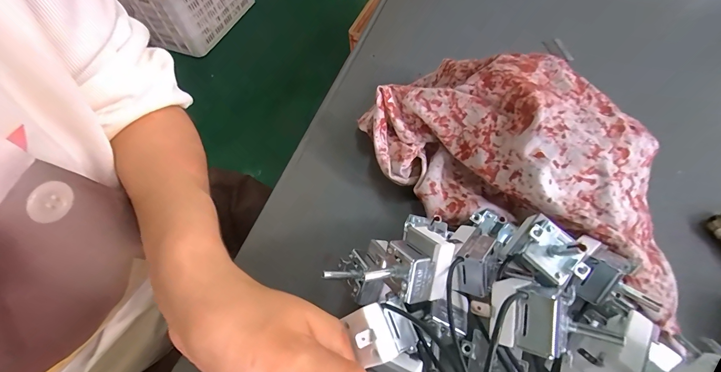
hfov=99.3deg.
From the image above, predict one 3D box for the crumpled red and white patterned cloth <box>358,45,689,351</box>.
[{"bbox_3d":[0.115,-0.018,0.230,0.132,0.070,0.252,-41,67,-19],"label":"crumpled red and white patterned cloth"}]

